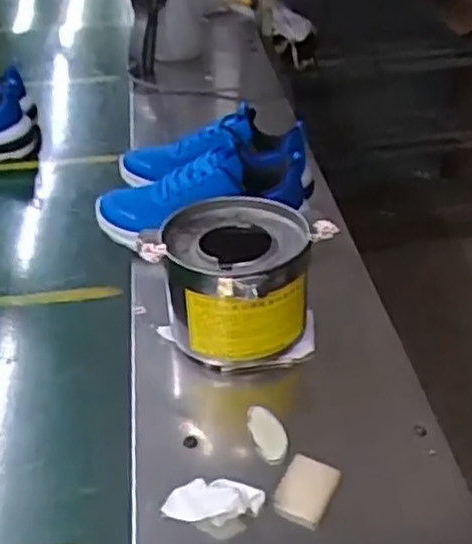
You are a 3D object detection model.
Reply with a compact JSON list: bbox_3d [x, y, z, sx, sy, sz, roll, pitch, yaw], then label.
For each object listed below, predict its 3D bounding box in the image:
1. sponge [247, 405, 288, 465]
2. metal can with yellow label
[{"bbox_3d":[0.027,0.141,0.629,0.028,0.014,0.057,-16,37,-20],"label":"sponge"},{"bbox_3d":[0.002,0.016,0.722,0.153,0.128,0.145,21,41,29],"label":"metal can with yellow label"}]

